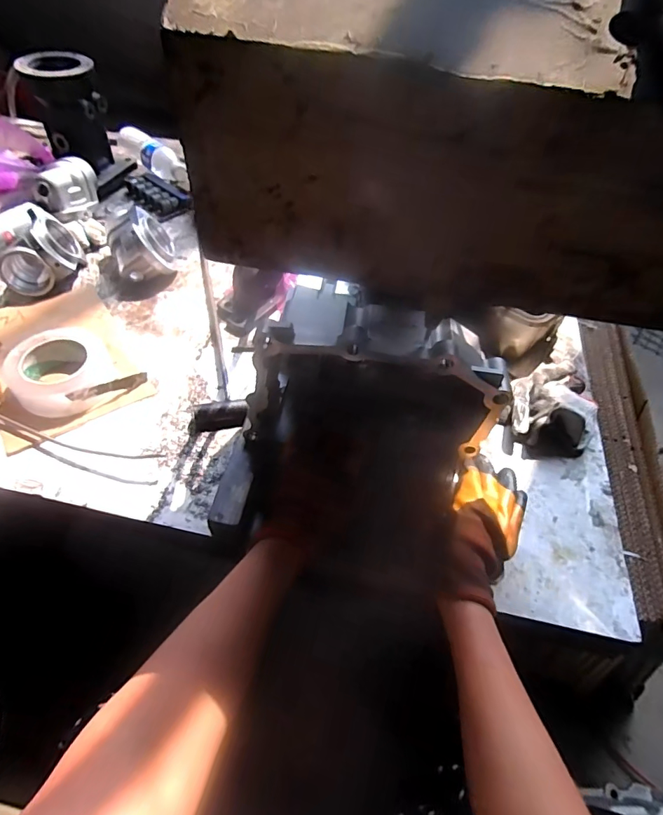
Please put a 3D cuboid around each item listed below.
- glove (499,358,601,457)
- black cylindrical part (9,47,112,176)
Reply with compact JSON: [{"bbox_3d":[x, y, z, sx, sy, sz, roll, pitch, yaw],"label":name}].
[{"bbox_3d":[0.304,-0.005,0.625,0.118,0.057,0.170,24,53,13],"label":"glove"},{"bbox_3d":[-0.495,-0.556,0.859,0.122,0.151,0.103,4,51,-2],"label":"black cylindrical part"}]

